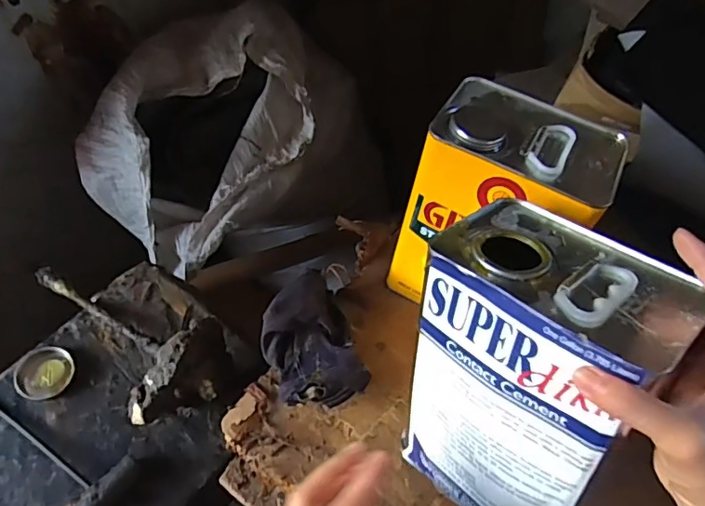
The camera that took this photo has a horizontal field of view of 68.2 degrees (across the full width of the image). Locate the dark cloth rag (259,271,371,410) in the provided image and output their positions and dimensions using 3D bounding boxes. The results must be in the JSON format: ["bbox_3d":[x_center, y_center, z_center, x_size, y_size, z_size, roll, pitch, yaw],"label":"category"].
[{"bbox_3d":[-0.043,0.089,0.516,0.089,0.063,0.141,-10,52,-13],"label":"dark cloth rag"}]

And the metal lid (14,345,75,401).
[{"bbox_3d":[-0.324,0.126,0.549,0.057,0.005,0.054,3,65,-6],"label":"metal lid"}]

